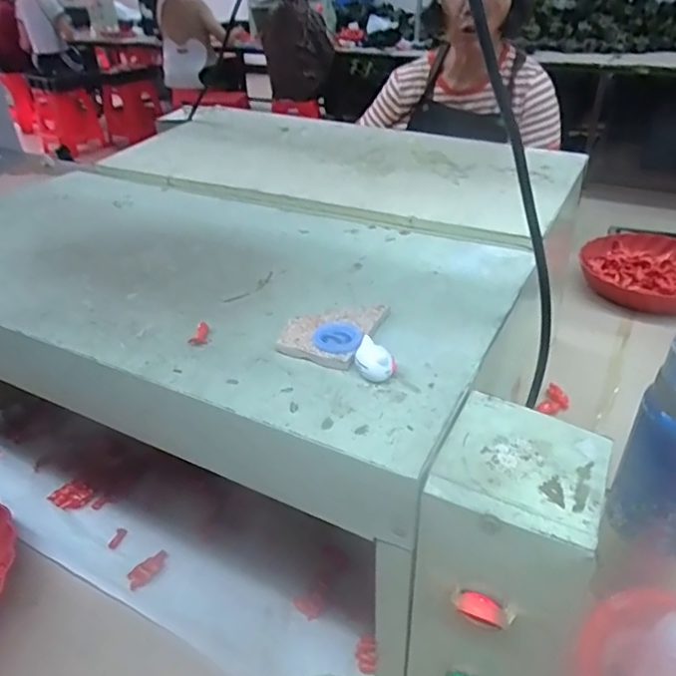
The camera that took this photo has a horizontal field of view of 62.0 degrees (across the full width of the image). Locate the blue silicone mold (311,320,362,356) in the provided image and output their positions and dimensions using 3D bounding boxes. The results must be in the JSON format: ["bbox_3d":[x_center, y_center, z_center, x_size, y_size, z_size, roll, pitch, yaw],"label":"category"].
[{"bbox_3d":[0.000,-0.001,0.369,0.031,0.006,0.039,3,32,4],"label":"blue silicone mold"}]

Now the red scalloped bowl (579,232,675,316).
[{"bbox_3d":[0.572,-0.123,1.010,0.232,0.063,0.224,-2,34,1],"label":"red scalloped bowl"}]

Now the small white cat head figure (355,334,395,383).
[{"bbox_3d":[0.022,0.014,0.340,0.021,0.019,0.023,-1,32,-2],"label":"small white cat head figure"}]

